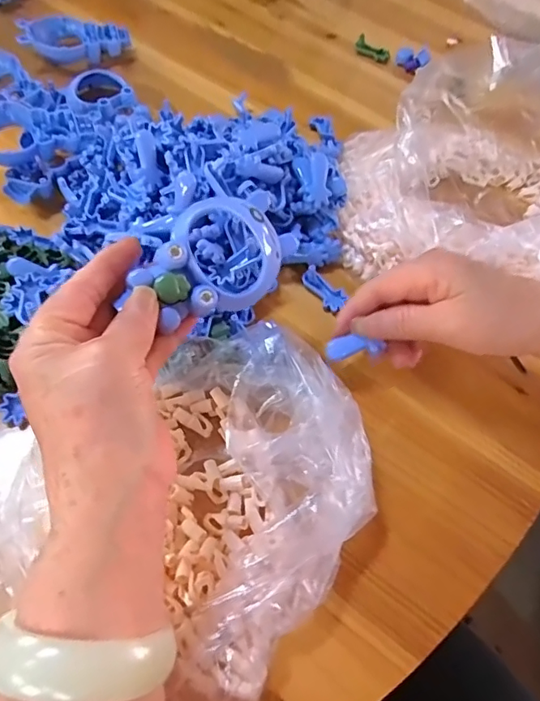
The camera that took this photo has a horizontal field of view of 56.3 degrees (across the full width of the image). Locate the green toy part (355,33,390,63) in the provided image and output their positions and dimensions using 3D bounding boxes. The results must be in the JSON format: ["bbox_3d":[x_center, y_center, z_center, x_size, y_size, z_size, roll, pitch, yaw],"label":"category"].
[{"bbox_3d":[0.114,-0.333,0.556,0.040,0.017,0.011,29,60,14],"label":"green toy part"}]

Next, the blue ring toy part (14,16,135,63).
[{"bbox_3d":[-0.194,-0.311,0.506,0.100,0.026,0.050,-11,60,-12],"label":"blue ring toy part"}]

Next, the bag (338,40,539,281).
[{"bbox_3d":[0.167,-0.138,0.394,0.213,0.091,0.163,6,57,0],"label":"bag"}]

